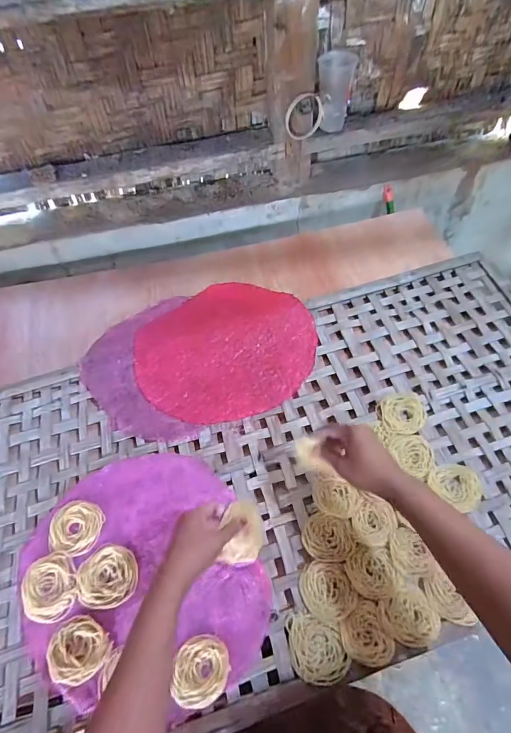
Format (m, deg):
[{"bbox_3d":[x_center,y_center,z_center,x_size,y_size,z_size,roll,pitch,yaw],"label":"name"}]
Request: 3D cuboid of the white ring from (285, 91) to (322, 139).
[{"bbox_3d":[0.112,-0.554,0.877,0.099,0.090,0.016,-28,61,-14],"label":"white ring"}]

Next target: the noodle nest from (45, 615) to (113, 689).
[{"bbox_3d":[-0.236,0.374,0.525,0.074,0.009,0.073,-2,56,3],"label":"noodle nest"}]

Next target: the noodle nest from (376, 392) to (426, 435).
[{"bbox_3d":[0.253,0.079,0.678,0.081,0.014,0.076,-2,56,3],"label":"noodle nest"}]

